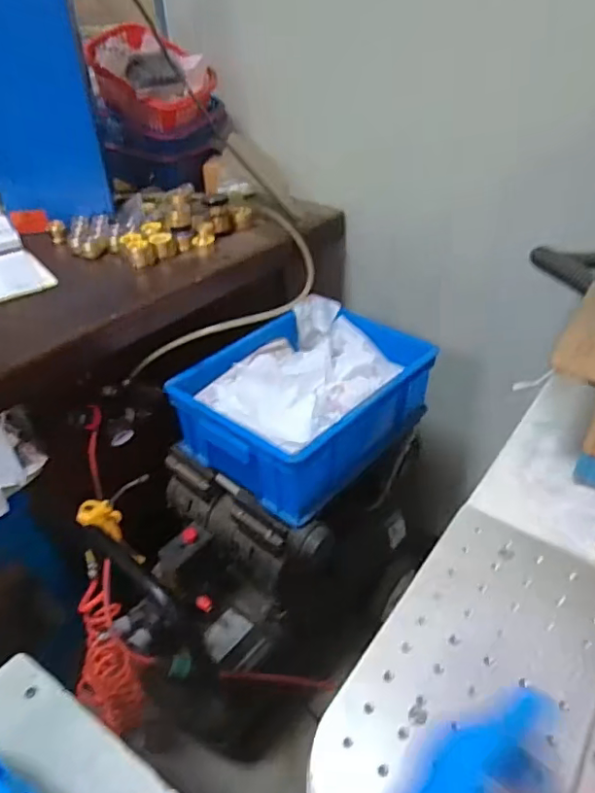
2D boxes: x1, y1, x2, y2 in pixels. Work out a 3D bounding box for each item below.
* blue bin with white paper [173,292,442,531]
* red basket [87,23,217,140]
[{"bbox_3d":[0.016,-0.003,0.840,0.251,0.129,0.338,30,49,34],"label":"blue bin with white paper"},{"bbox_3d":[-0.262,-0.575,1.009,0.210,0.148,0.218,-14,40,-14],"label":"red basket"}]

